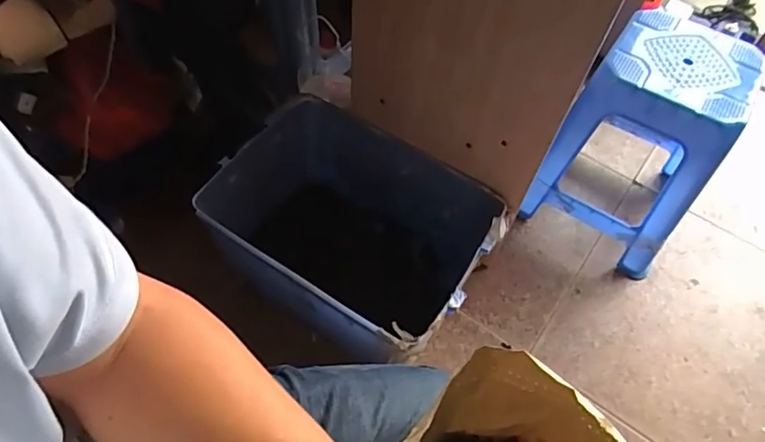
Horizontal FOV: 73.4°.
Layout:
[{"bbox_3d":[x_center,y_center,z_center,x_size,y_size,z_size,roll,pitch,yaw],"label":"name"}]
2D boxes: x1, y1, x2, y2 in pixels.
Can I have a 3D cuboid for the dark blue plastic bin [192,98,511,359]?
[{"bbox_3d":[-0.081,0.053,1.122,0.547,0.348,0.387,28,60,14],"label":"dark blue plastic bin"}]

